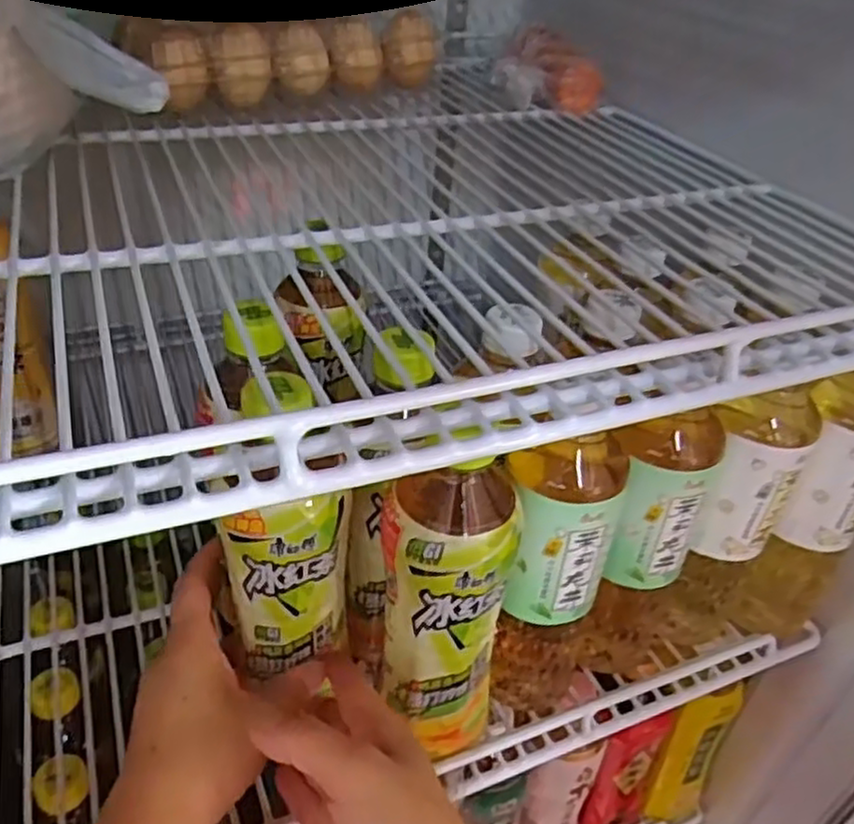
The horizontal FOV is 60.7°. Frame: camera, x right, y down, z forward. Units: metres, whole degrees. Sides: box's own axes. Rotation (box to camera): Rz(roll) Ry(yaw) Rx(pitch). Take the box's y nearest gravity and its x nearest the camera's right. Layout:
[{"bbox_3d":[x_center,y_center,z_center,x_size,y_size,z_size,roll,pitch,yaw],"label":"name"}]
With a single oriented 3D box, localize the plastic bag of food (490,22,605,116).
[{"bbox_3d":[0.095,-0.267,0.572,0.083,0.051,0.060,5,37,2],"label":"plastic bag of food"}]

